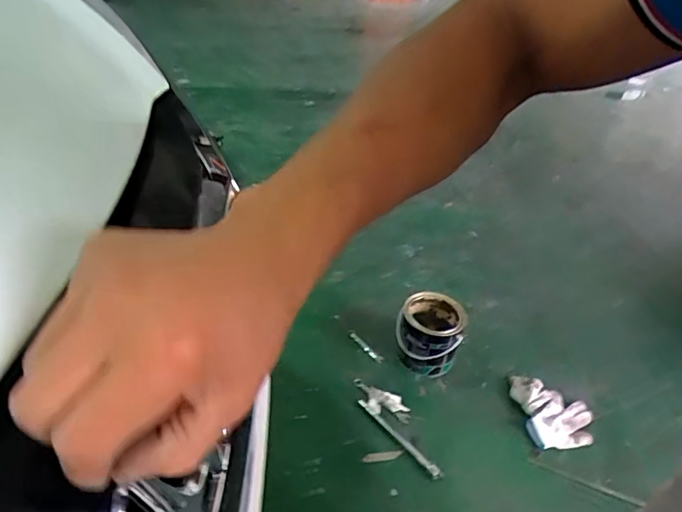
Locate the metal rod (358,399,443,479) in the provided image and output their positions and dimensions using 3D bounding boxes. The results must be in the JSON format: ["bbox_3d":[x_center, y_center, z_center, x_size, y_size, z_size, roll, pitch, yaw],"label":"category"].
[{"bbox_3d":[0.135,0.425,1.190,0.024,0.007,0.260,-22,44,-35],"label":"metal rod"}]

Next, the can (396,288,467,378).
[{"bbox_3d":[0.239,0.209,1.371,0.168,0.163,0.182,4,36,-3],"label":"can"}]

